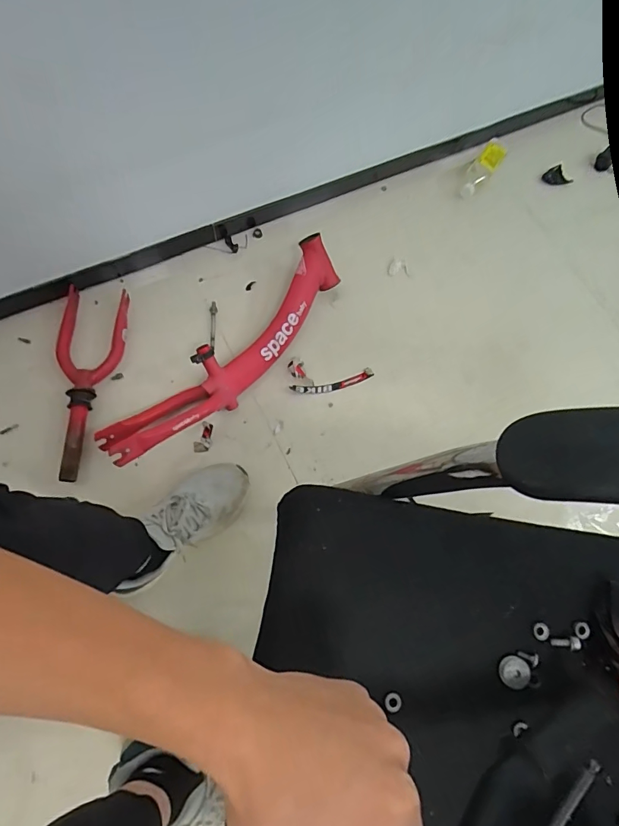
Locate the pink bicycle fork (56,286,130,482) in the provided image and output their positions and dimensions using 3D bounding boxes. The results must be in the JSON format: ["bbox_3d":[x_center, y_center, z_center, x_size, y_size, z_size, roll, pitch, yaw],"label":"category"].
[{"bbox_3d":[-0.420,-0.064,0.820,0.122,0.054,0.370,5,73,-4],"label":"pink bicycle fork"}]

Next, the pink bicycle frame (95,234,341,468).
[{"bbox_3d":[-0.129,-0.123,0.822,0.116,0.110,0.523,41,74,7],"label":"pink bicycle frame"}]

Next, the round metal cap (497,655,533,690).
[{"bbox_3d":[0.155,0.195,0.331,0.026,0.004,0.021,23,73,2],"label":"round metal cap"}]

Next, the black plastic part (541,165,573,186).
[{"bbox_3d":[0.613,-0.587,1.102,0.075,0.014,0.053,-26,78,-12],"label":"black plastic part"}]

